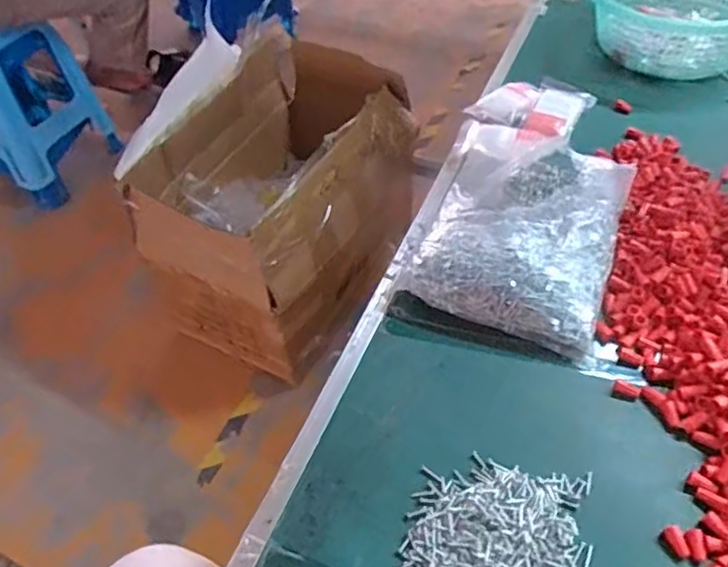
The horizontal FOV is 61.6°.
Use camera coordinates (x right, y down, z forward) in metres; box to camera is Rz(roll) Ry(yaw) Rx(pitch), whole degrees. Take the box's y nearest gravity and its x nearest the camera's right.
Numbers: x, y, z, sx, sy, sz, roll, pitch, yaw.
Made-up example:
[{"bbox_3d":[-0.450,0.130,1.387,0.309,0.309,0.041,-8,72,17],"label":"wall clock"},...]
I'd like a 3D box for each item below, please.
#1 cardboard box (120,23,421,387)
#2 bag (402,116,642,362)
[{"bbox_3d":[-0.183,-0.216,1.494,0.440,0.428,0.693,23,56,22],"label":"cardboard box"},{"bbox_3d":[0.177,-0.090,0.678,0.209,0.063,0.328,12,52,15],"label":"bag"}]

